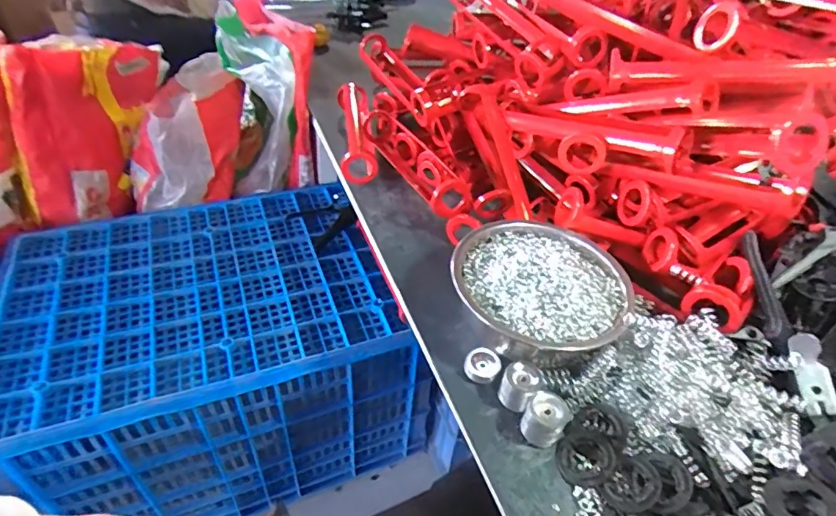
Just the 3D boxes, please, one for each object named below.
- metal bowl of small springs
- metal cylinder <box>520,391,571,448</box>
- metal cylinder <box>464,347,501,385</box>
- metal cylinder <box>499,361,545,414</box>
[{"bbox_3d":[0.135,0.038,0.537,0.181,0.077,0.175,3,42,-3],"label":"metal bowl of small springs"},{"bbox_3d":[0.115,0.146,0.444,0.036,0.038,0.032,16,43,11],"label":"metal cylinder"},{"bbox_3d":[0.065,0.110,0.498,0.034,0.021,0.031,3,42,-3],"label":"metal cylinder"},{"bbox_3d":[0.098,0.123,0.467,0.035,0.043,0.033,3,42,-3],"label":"metal cylinder"}]

